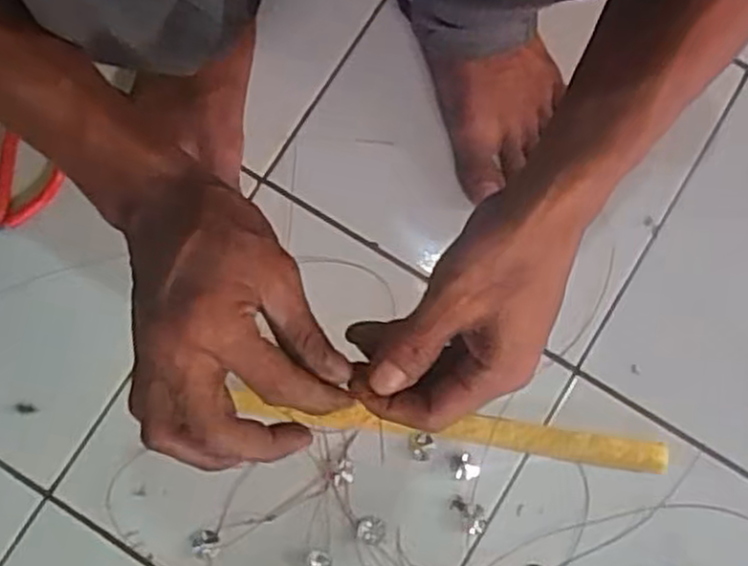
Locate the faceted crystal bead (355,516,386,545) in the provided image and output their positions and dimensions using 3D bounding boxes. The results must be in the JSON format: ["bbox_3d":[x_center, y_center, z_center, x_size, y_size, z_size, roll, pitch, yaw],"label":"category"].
[{"bbox_3d":[-0.003,0.191,0.586,0.021,0.004,0.020,8,80,2],"label":"faceted crystal bead"}]

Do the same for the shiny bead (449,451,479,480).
[{"bbox_3d":[0.070,0.144,0.592,0.019,0.004,0.021,-31,81,-5],"label":"shiny bead"}]

